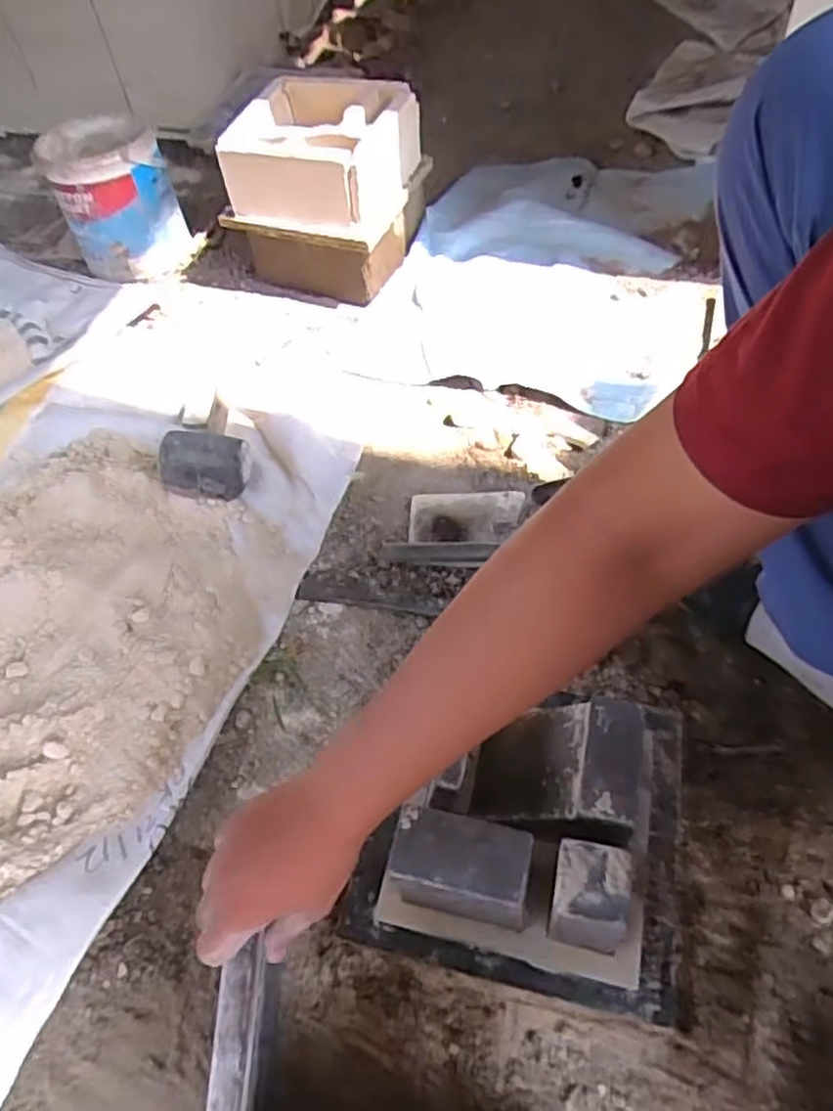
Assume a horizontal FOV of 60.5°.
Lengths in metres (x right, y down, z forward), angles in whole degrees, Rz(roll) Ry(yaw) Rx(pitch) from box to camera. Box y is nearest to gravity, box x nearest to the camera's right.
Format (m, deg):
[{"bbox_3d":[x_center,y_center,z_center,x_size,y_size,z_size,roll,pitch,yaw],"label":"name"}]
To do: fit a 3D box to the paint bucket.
[{"bbox_3d":[-0.479,-0.576,1.148,0.175,0.188,0.199,-23,57,-14],"label":"paint bucket"}]

